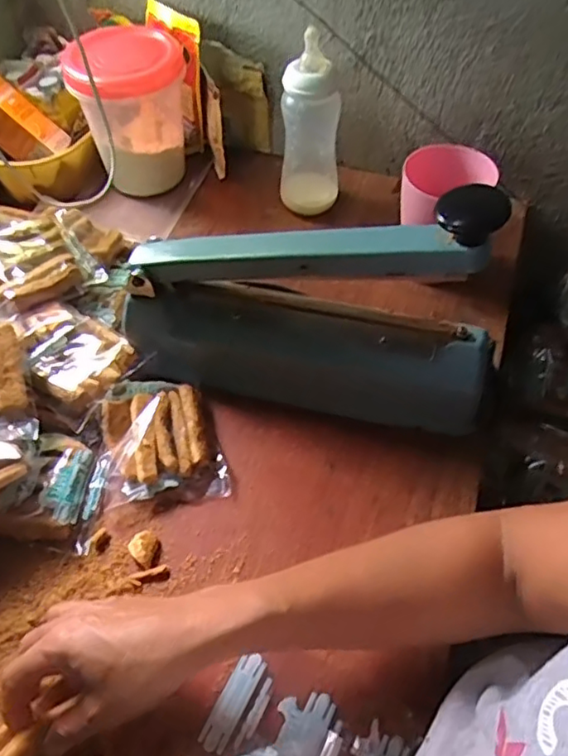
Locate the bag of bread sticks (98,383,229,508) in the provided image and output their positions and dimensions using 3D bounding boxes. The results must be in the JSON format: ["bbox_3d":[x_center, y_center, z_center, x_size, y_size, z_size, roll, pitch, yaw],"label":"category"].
[{"bbox_3d":[-0.097,0.047,0.489,0.093,0.026,0.103,-5,54,-8],"label":"bag of bread sticks"}]

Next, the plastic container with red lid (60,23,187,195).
[{"bbox_3d":[-0.164,-0.286,0.659,0.116,0.140,0.106,-4,54,-7],"label":"plastic container with red lid"}]

